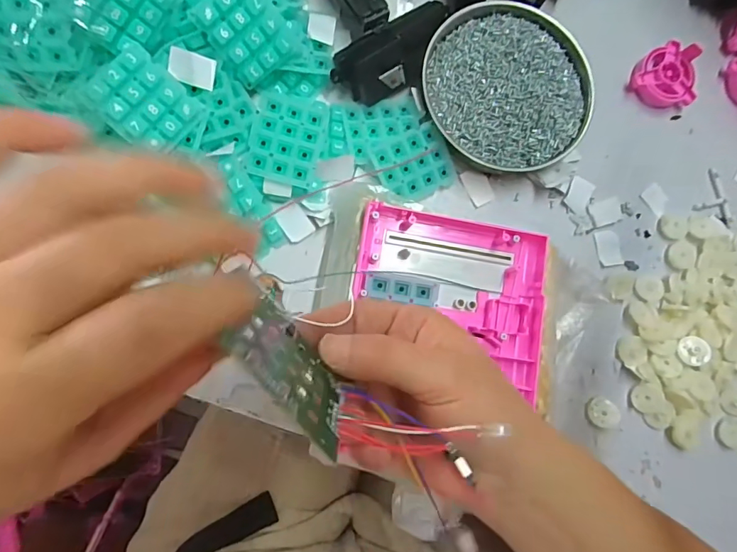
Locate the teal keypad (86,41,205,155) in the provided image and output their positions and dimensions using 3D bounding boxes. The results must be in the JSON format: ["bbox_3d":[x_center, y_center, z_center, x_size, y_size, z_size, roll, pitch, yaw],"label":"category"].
[{"bbox_3d":[-0.140,-0.109,0.299,0.057,0.007,0.048,42,78,-22],"label":"teal keypad"}]

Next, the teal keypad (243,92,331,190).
[{"bbox_3d":[-0.057,-0.100,0.340,0.048,0.008,0.065,13,82,-5],"label":"teal keypad"}]

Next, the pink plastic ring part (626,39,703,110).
[{"bbox_3d":[0.255,-0.168,0.403,0.052,0.027,0.053,1,83,-7],"label":"pink plastic ring part"}]

